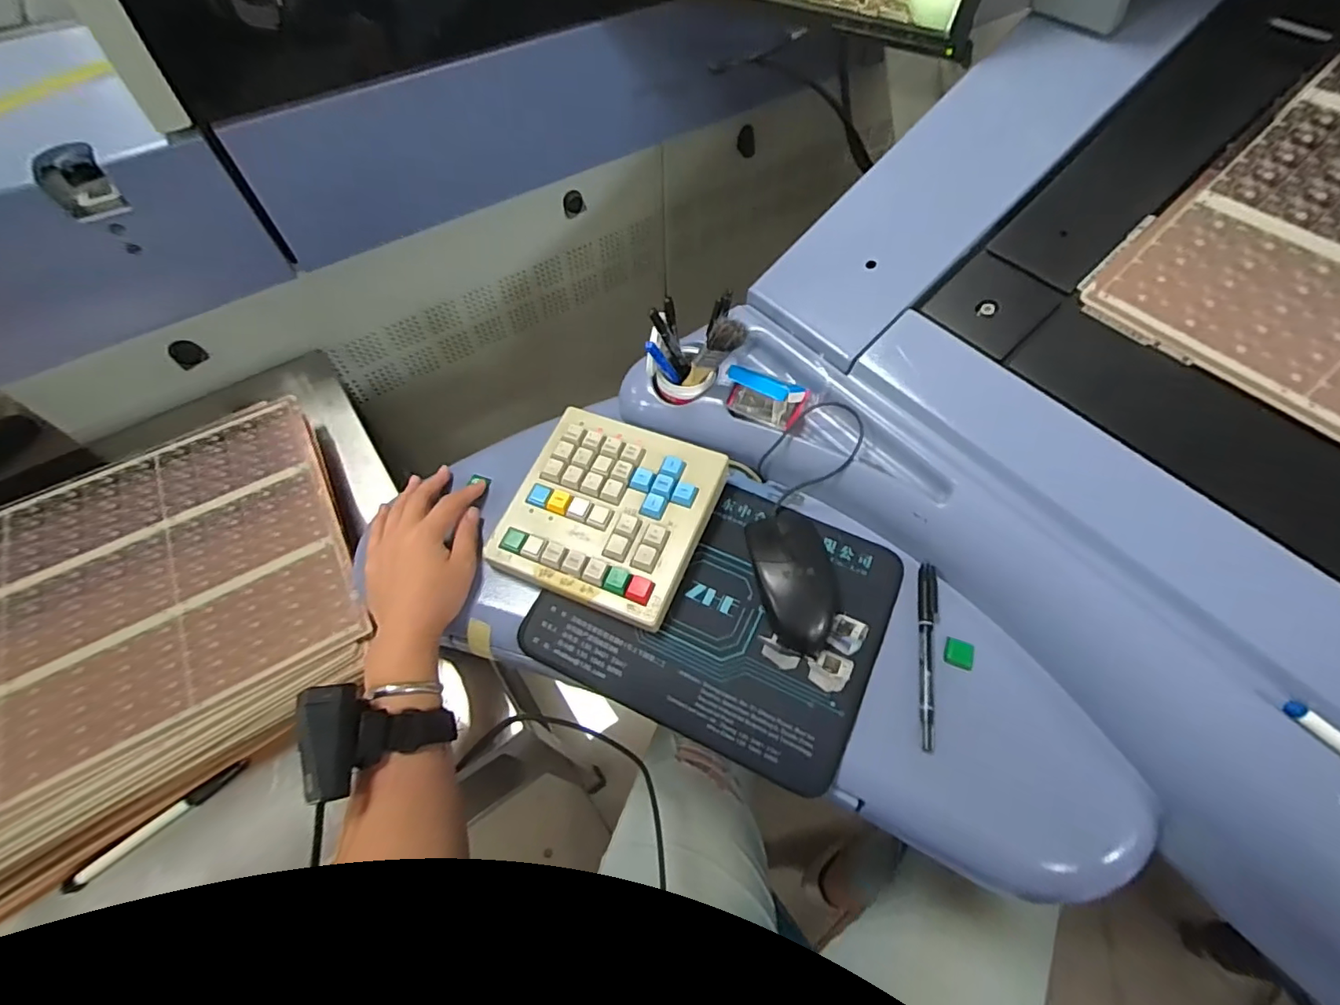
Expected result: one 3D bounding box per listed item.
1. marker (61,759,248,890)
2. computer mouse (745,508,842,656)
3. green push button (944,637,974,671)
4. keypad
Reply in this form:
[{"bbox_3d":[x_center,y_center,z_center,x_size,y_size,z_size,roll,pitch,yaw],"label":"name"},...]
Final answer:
[{"bbox_3d":[-0.427,0.268,0.474,0.139,0.013,0.011,-36,65,-19],"label":"marker"},{"bbox_3d":[0.100,0.054,0.445,0.062,0.035,0.119,-12,59,-6],"label":"computer mouse"},{"bbox_3d":[0.221,0.115,0.430,0.020,0.008,0.019,18,61,11],"label":"green push button"},{"bbox_3d":[-0.053,0.004,0.473,0.160,0.030,0.157,19,61,12],"label":"keypad"}]

